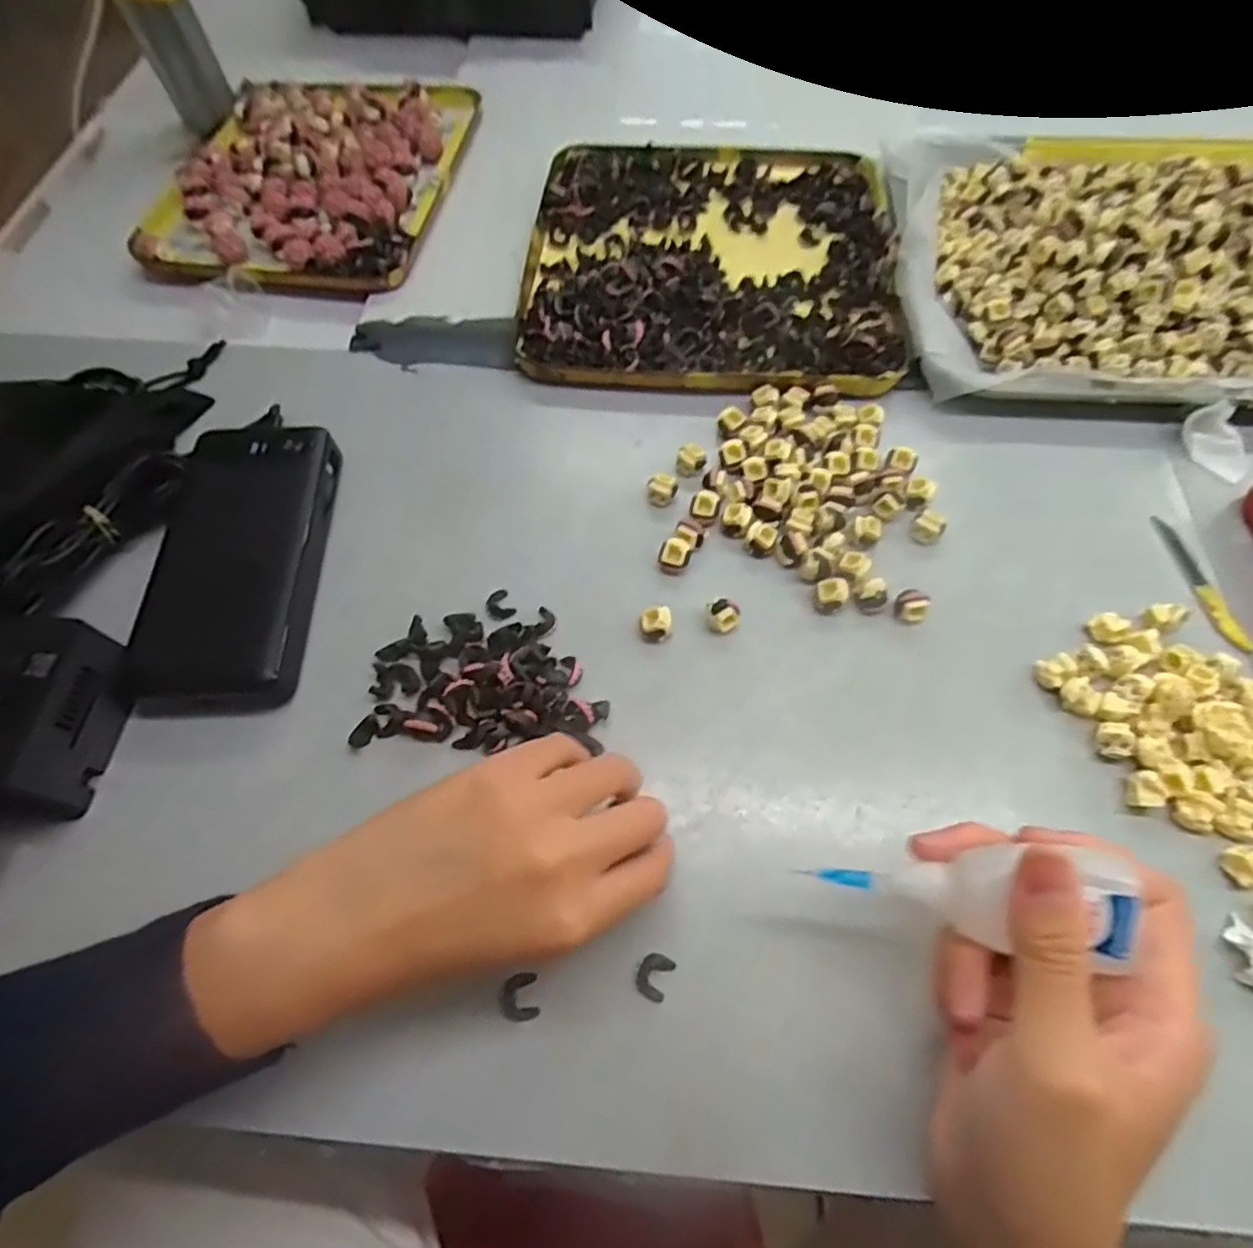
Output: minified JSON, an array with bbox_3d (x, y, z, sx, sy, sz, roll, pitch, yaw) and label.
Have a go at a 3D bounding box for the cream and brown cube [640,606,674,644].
[{"bbox_3d":[0.015,0.000,0.323,0.016,0.016,0.013,-3,62,0],"label":"cream and brown cube"}]

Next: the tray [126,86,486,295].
[{"bbox_3d":[-0.233,-0.335,0.487,0.201,0.022,0.256,6,63,5],"label":"tray"}]

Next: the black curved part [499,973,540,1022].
[{"bbox_3d":[-0.042,0.144,0.254,0.014,0.004,0.016,-10,62,-4],"label":"black curved part"}]

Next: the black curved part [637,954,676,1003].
[{"bbox_3d":[0.011,0.138,0.257,0.012,0.004,0.016,24,65,13],"label":"black curved part"}]

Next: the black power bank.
[{"bbox_3d":[-0.194,-0.032,0.331,0.078,0.023,0.164,-4,62,-1],"label":"black power bank"}]

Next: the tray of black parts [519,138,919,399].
[{"bbox_3d":[0.056,-0.250,0.443,0.238,0.015,0.235,2,62,3],"label":"tray of black parts"}]

